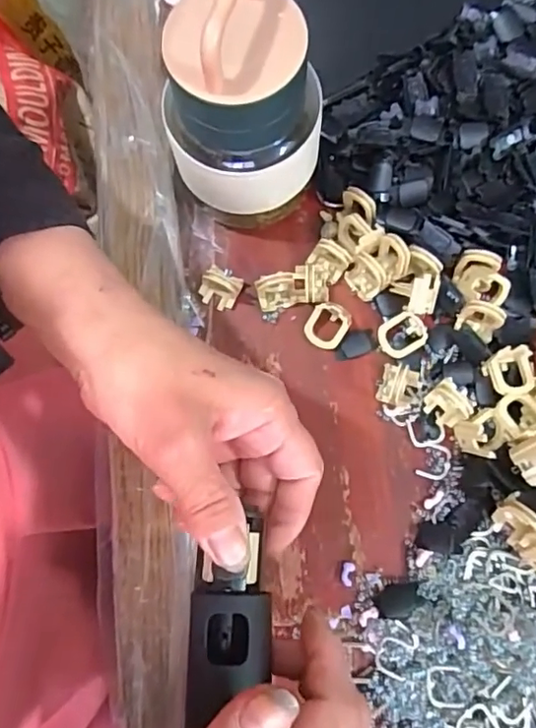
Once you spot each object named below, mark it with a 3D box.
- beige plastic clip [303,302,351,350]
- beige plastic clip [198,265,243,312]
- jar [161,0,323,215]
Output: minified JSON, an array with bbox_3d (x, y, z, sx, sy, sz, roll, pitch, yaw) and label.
[{"bbox_3d":[0.033,-0.021,0.311,0.022,0.008,0.026,29,104,5],"label":"beige plastic clip"},{"bbox_3d":[-0.027,-0.043,0.313,0.021,0.021,0.018,25,80,8],"label":"beige plastic clip"},{"bbox_3d":[-0.013,-0.119,0.262,0.073,0.117,0.061,-18,77,-1],"label":"jar"}]

